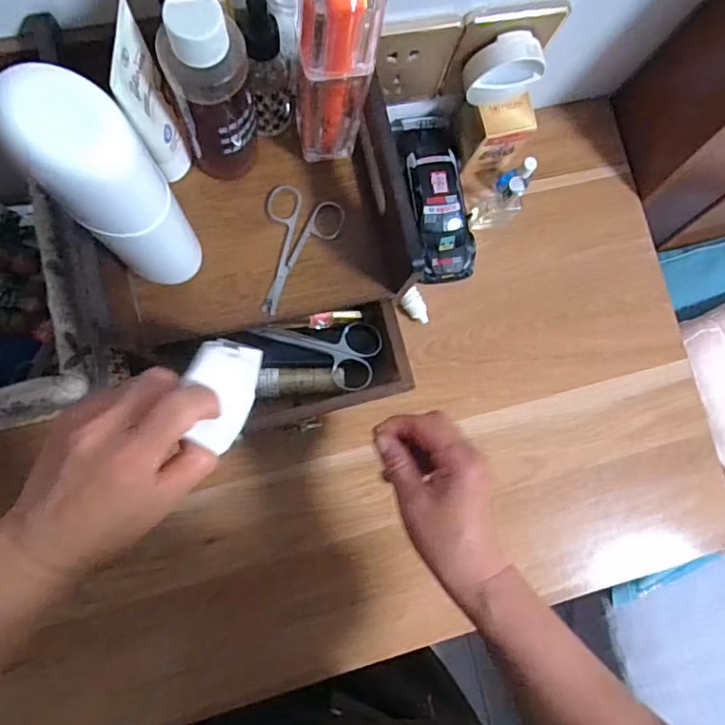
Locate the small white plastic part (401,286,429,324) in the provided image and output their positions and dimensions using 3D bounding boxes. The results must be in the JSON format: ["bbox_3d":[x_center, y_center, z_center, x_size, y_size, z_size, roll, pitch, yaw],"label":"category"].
[{"bbox_3d":[0.049,-0.052,0.504,0.020,0.017,0.035,-28,88,-9],"label":"small white plastic part"}]

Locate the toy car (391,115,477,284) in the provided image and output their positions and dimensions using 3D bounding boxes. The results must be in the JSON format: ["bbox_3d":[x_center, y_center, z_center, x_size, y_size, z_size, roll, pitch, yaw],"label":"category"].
[{"bbox_3d":[0.070,-0.155,0.512,0.059,0.037,0.154,-12,85,-8],"label":"toy car"}]

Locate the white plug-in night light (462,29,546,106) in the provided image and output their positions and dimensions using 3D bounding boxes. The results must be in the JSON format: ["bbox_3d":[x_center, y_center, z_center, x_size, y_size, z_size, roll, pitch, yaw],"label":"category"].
[{"bbox_3d":[0.113,-0.238,0.426,0.062,0.054,0.026,-17,85,-9],"label":"white plug-in night light"}]

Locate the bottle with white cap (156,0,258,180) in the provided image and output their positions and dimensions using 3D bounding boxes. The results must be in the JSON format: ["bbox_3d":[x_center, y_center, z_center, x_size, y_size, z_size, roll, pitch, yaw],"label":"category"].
[{"bbox_3d":[-0.081,-0.143,0.292,0.040,0.117,0.035,-16,86,-8],"label":"bottle with white cap"}]

